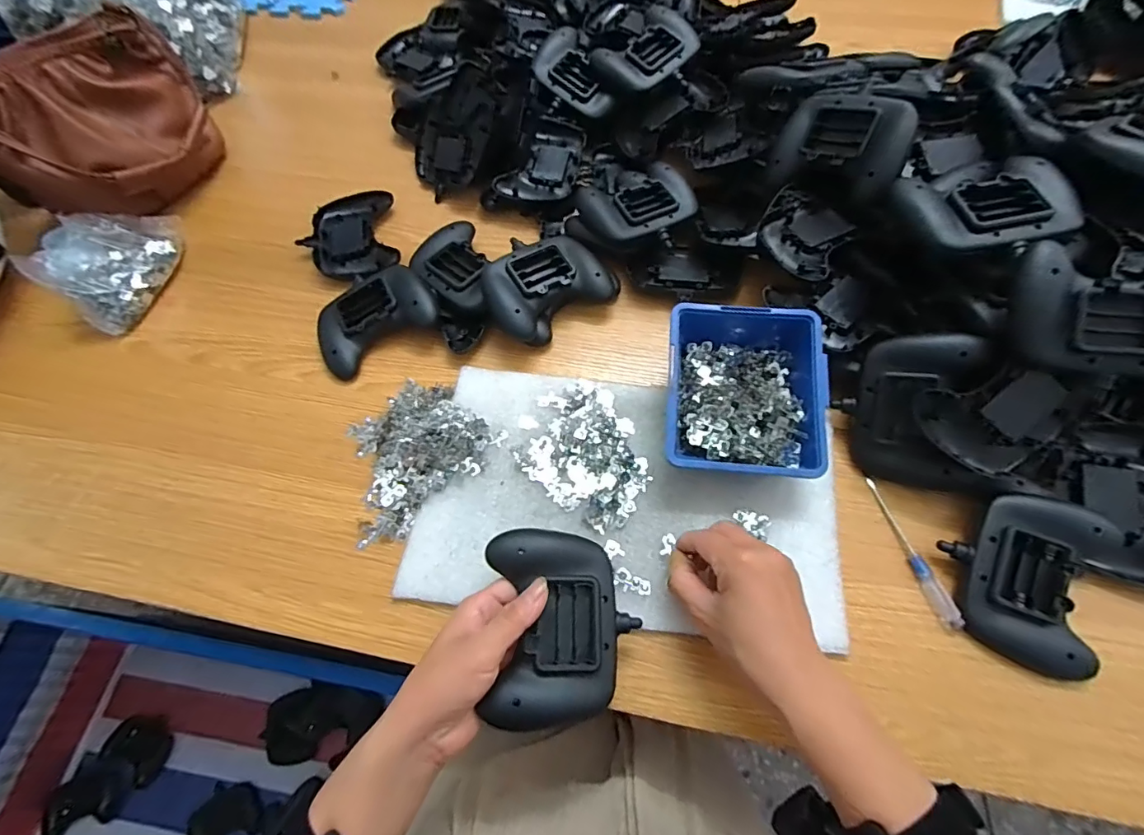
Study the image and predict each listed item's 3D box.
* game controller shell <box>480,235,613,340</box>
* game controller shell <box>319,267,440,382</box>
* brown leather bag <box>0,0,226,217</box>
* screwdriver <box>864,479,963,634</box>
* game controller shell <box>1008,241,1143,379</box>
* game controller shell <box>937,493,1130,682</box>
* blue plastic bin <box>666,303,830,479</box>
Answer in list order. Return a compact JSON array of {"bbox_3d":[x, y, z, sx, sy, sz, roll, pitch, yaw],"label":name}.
[{"bbox_3d":[-0.028,-0.133,0.499,0.126,0.048,0.095,-31,66,-13],"label":"game controller shell"},{"bbox_3d":[-0.197,-0.099,0.495,0.118,0.041,0.080,-28,66,-11],"label":"game controller shell"},{"bbox_3d":[-0.513,-0.316,0.544,0.117,0.144,0.228,40,71,20],"label":"brown leather bag"},{"bbox_3d":[0.266,0.103,0.390,0.011,0.007,0.120,-14,64,-5],"label":"screwdriver"},{"bbox_3d":[0.370,-0.074,0.345,0.113,0.033,0.087,10,95,12],"label":"game controller shell"},{"bbox_3d":[0.331,0.117,0.362,0.098,0.023,0.117,21,84,18],"label":"game controller shell"},{"bbox_3d":[0.141,-0.018,0.416,0.121,0.067,0.142,4,64,4],"label":"blue plastic bin"}]

